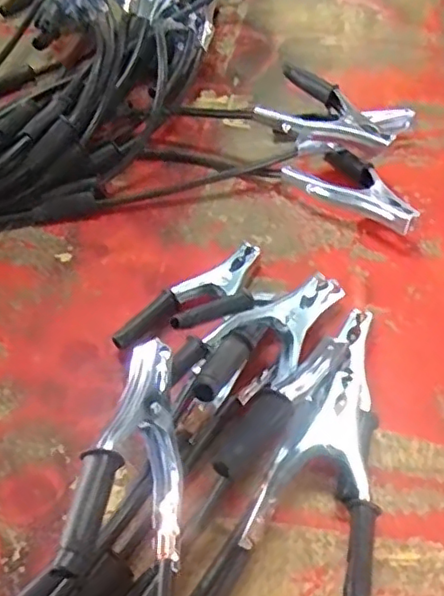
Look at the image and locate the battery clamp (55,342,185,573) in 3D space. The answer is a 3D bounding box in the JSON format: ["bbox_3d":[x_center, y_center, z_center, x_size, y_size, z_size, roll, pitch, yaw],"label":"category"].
[{"bbox_3d":[-0.048,0.094,0.356,0.047,0.062,0.141,2,52,5],"label":"battery clamp"}]

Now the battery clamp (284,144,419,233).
[{"bbox_3d":[0.128,-0.099,0.577,0.075,0.035,0.133,-29,54,-19],"label":"battery clamp"}]

